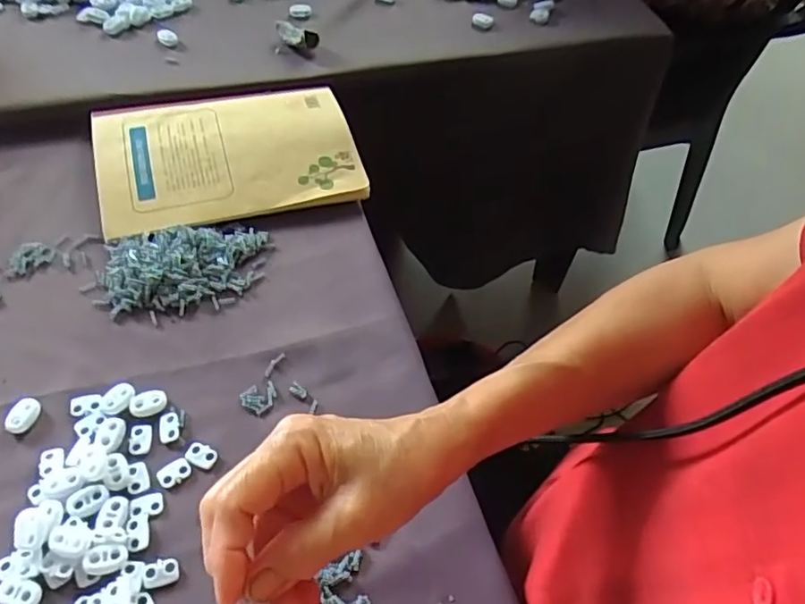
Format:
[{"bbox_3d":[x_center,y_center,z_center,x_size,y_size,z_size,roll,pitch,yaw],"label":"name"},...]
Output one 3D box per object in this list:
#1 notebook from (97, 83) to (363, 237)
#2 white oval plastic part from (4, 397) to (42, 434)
[{"bbox_3d":[-0.145,-0.126,0.500,0.204,0.014,0.135,-13,58,-13],"label":"notebook"},{"bbox_3d":[-0.234,0.069,0.371,0.017,0.006,0.023,23,57,10],"label":"white oval plastic part"}]

